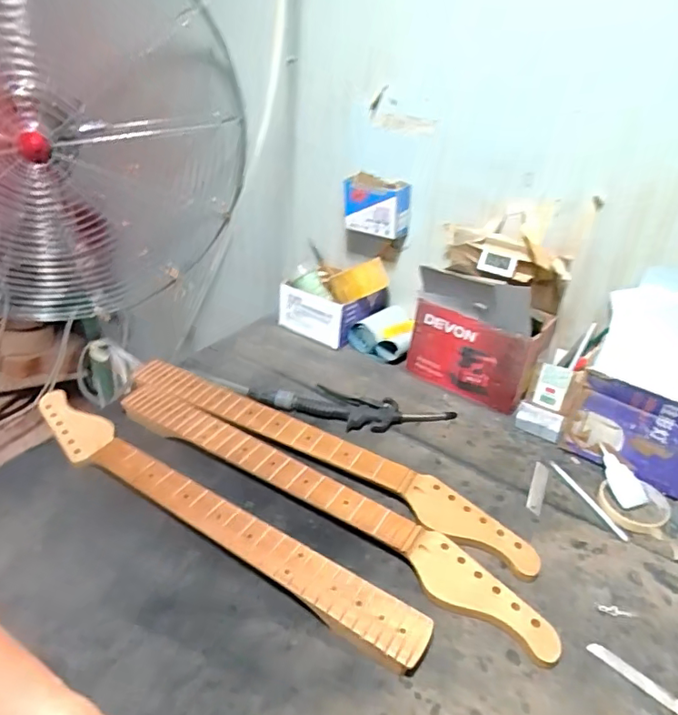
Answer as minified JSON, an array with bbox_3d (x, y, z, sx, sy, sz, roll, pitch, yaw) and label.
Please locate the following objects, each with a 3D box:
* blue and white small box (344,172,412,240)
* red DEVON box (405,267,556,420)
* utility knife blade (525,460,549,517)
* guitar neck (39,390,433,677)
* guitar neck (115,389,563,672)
[{"bbox_3d":[0.066,-0.268,0.943,0.117,0.091,0.049,20,38,23],"label":"blue and white small box"},{"bbox_3d":[0.228,-0.046,0.867,0.203,0.217,0.120,18,37,20],"label":"red DEVON box"},{"bbox_3d":[0.277,0.179,0.733,0.020,0.004,0.098,17,37,19],"label":"utility knife blade"},{"bbox_3d":[-0.180,0.182,0.657,0.627,0.031,0.064,23,39,26],"label":"guitar neck"},{"bbox_3d":[-0.041,0.169,0.690,0.648,0.032,0.074,22,39,25],"label":"guitar neck"}]

